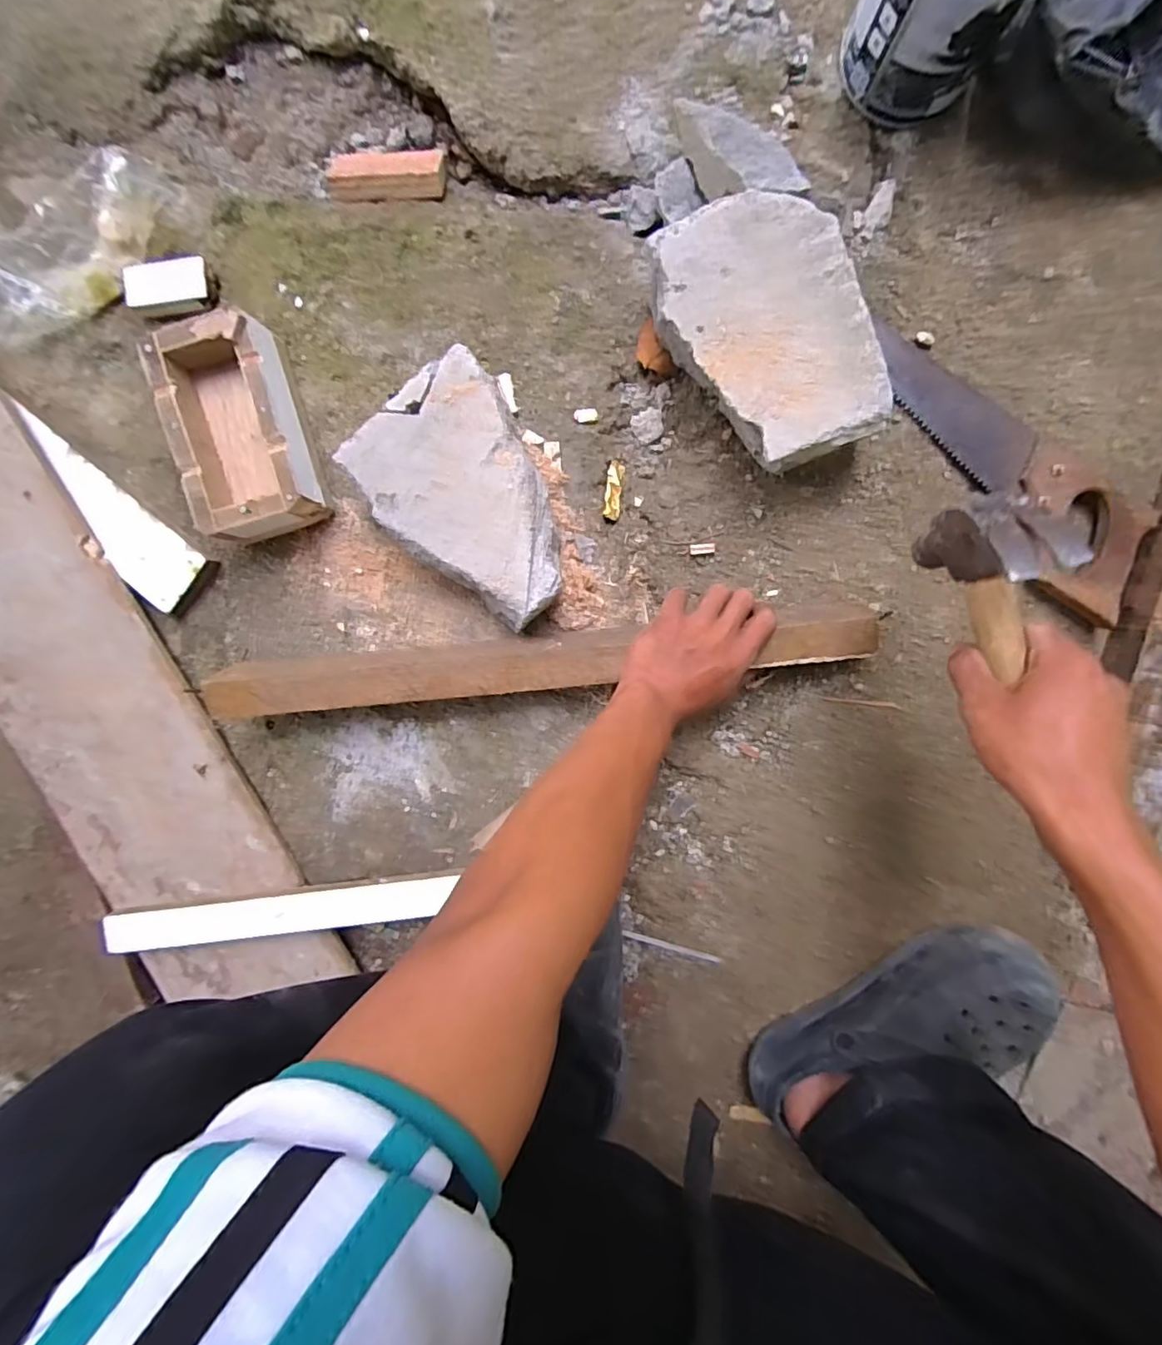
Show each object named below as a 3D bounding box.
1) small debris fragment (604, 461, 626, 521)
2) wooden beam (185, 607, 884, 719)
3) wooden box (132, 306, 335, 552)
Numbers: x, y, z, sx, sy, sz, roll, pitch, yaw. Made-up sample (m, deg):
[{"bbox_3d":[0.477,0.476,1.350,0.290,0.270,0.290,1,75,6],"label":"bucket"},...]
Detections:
[{"bbox_3d":[0.031,-0.168,0.528,0.015,0.007,0.053,7,95,3],"label":"small debris fragment"},{"bbox_3d":[-0.038,-0.008,0.485,0.550,0.033,0.047,-6,94,2],"label":"wooden beam"},{"bbox_3d":[-0.298,-0.210,0.501,0.098,0.063,0.172,-14,93,5],"label":"wooden box"}]

